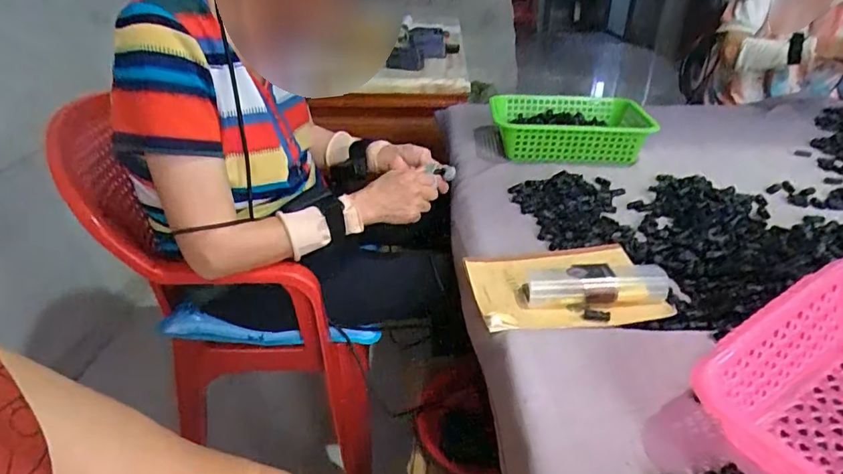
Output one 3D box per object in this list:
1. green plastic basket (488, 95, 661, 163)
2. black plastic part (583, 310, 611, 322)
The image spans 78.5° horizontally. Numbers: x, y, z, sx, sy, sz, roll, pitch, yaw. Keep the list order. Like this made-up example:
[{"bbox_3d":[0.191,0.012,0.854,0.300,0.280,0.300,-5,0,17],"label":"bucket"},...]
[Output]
[{"bbox_3d":[0.296,-0.214,1.023,0.301,0.077,0.200,-2,30,-2],"label":"green plastic basket"},{"bbox_3d":[0.192,0.086,0.565,0.027,0.008,0.009,9,32,16],"label":"black plastic part"}]

